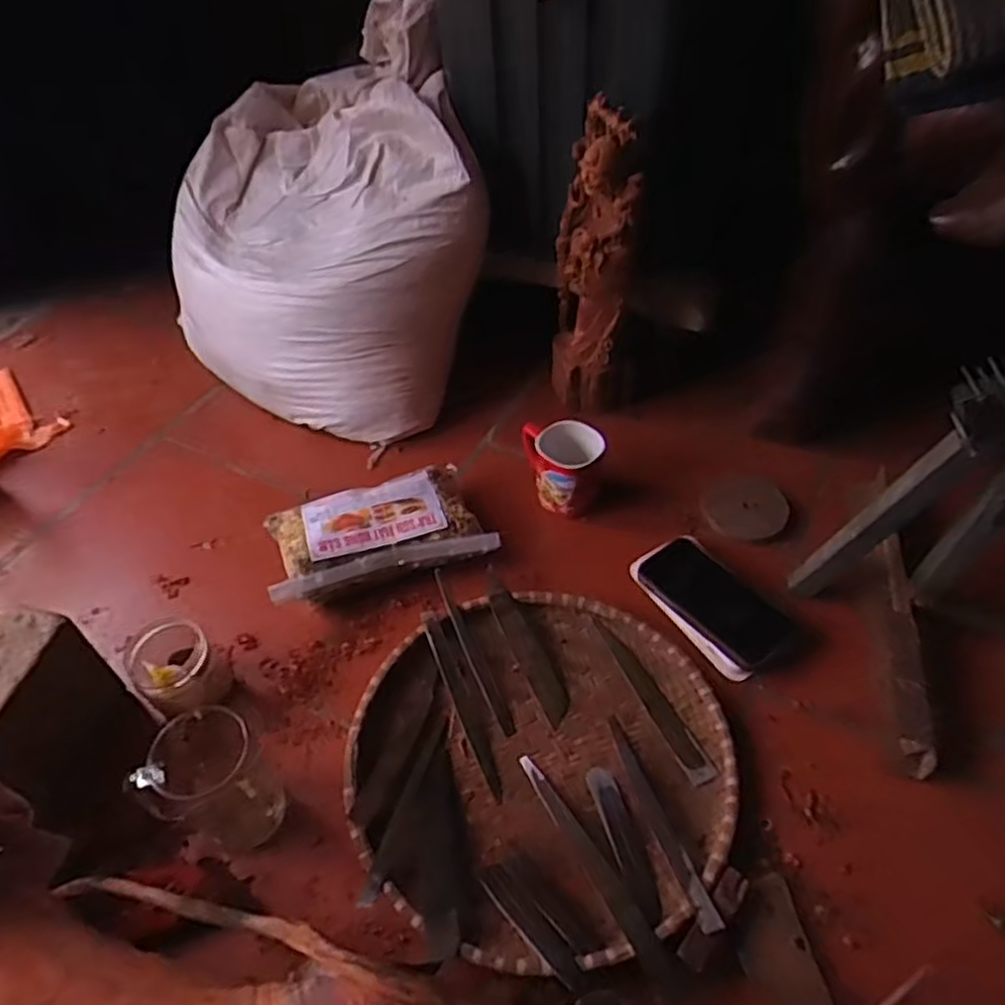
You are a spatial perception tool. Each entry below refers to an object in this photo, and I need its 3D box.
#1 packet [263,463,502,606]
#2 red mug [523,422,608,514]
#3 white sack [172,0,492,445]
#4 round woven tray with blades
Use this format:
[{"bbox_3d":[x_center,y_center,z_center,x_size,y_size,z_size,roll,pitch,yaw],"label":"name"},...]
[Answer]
[{"bbox_3d":[-0.136,0.033,0.808,0.236,0.068,0.132,-13,48,-9],"label":"packet"},{"bbox_3d":[0.069,-0.040,0.846,0.091,0.089,0.091,-2,47,2],"label":"red mug"},{"bbox_3d":[-0.249,-0.359,0.981,0.425,0.361,0.466,-9,47,-5],"label":"white sack"},{"bbox_3d":[0.033,0.226,0.652,0.326,0.025,0.327,-2,47,2],"label":"round woven tray with blades"}]

